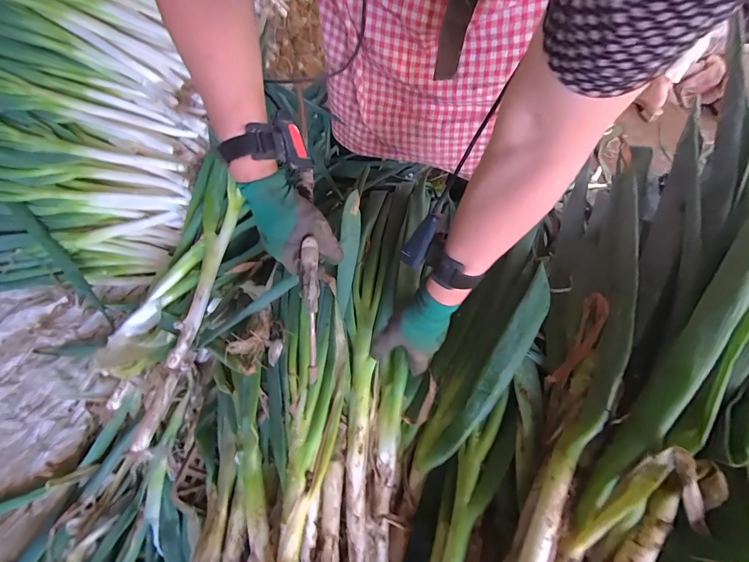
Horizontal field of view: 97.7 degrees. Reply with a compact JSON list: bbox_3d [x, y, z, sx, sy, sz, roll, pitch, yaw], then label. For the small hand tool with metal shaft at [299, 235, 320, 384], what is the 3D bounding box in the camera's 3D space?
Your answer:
[{"bbox_3d":[-0.077,0.037,0.390,0.025,0.028,0.165,0,95,-1],"label":"small hand tool with metal shaft"}]

